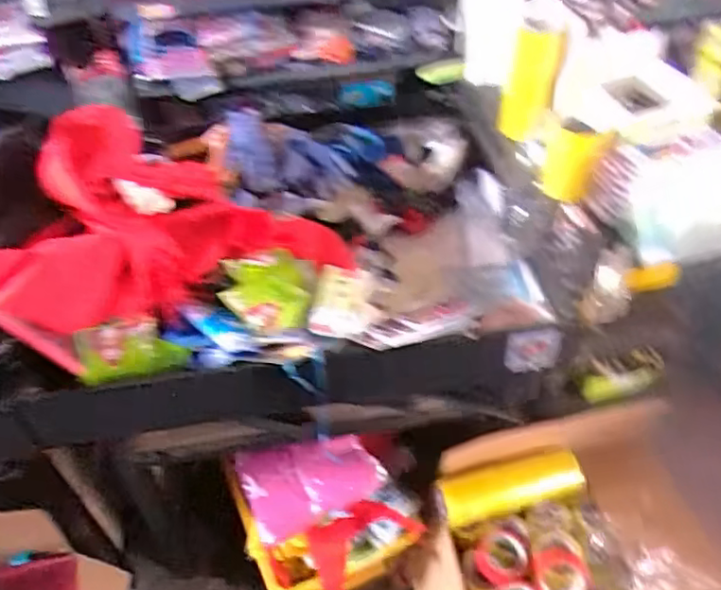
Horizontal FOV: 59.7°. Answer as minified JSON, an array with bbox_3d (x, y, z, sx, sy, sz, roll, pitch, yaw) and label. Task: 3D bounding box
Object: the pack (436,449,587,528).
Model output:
[{"bbox_3d":[0.325,0.414,1.349,0.293,0.089,0.071,-17,45,5],"label":"pack"}]

